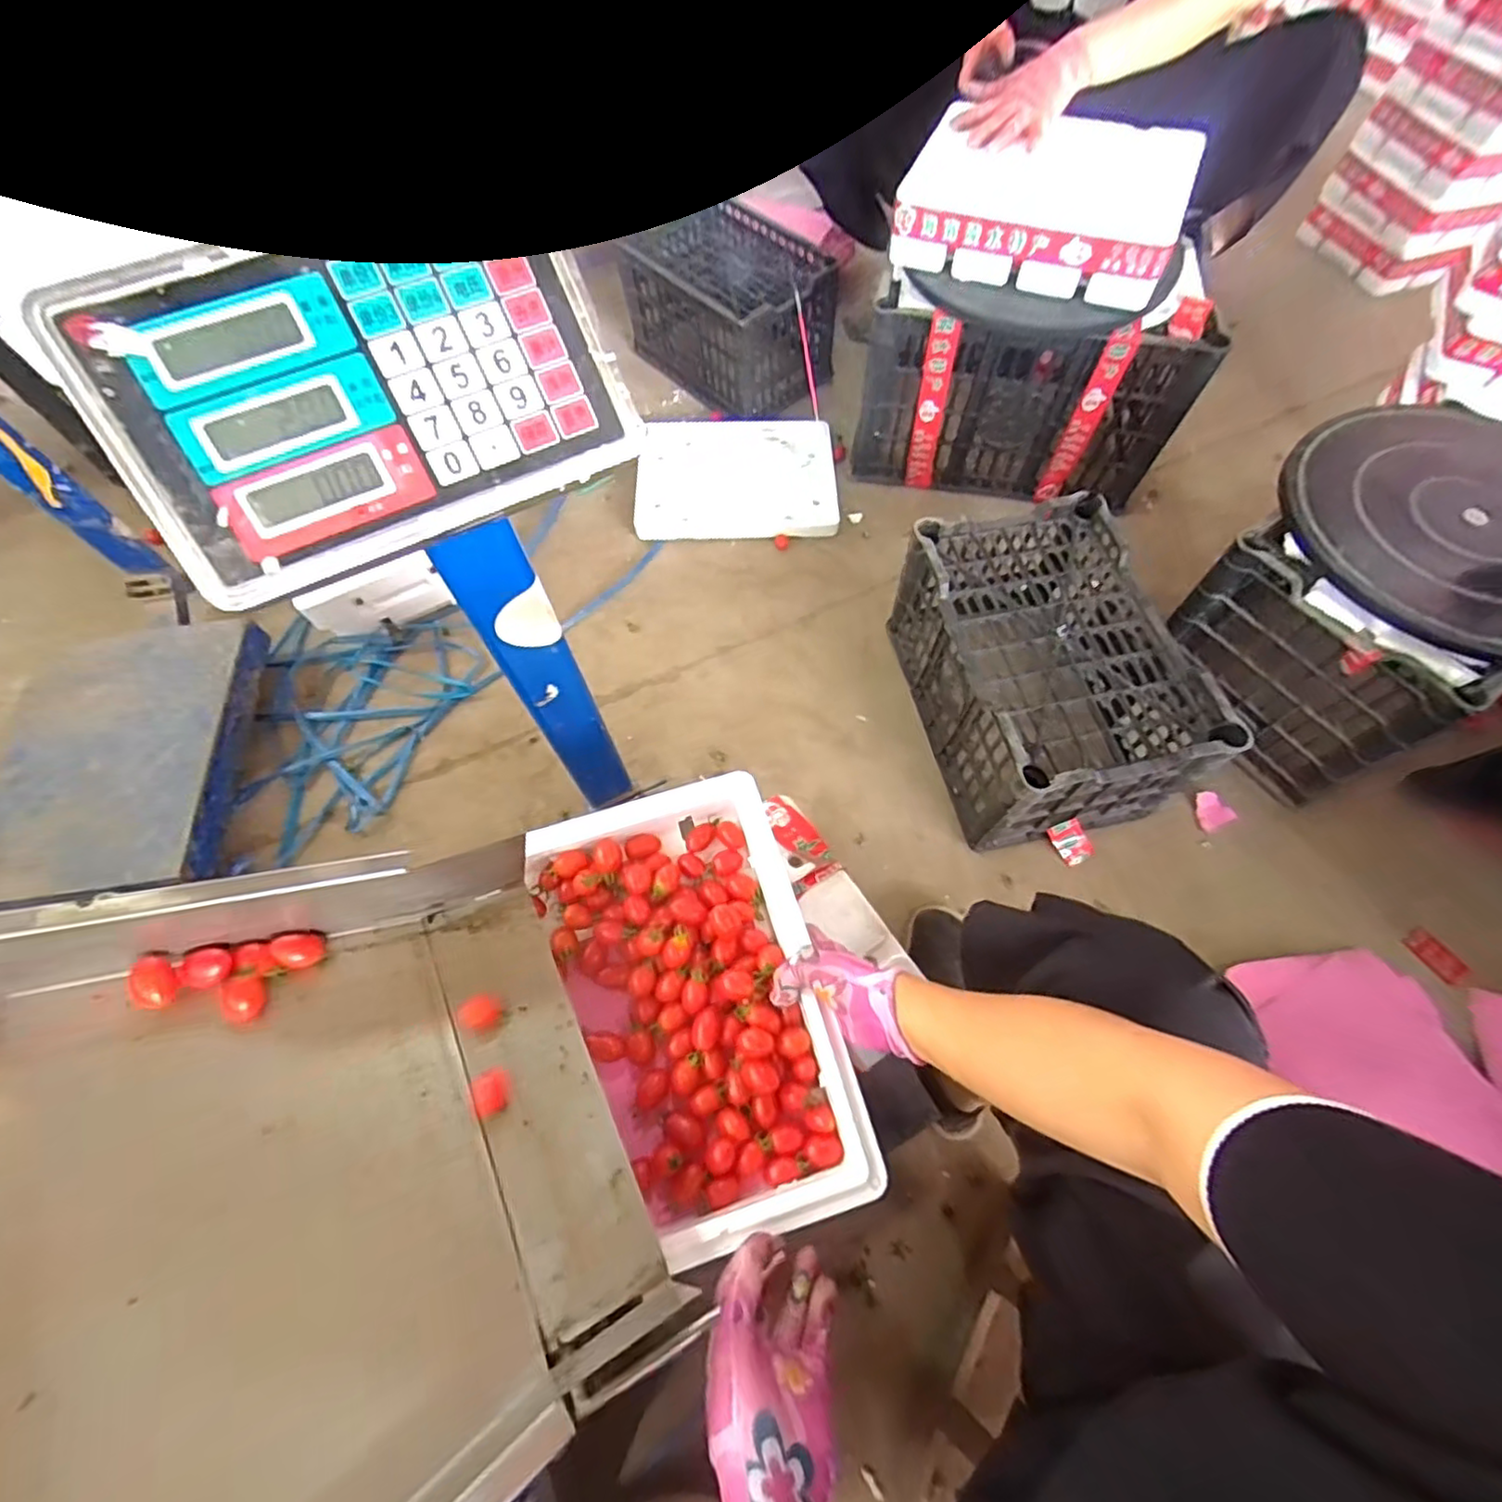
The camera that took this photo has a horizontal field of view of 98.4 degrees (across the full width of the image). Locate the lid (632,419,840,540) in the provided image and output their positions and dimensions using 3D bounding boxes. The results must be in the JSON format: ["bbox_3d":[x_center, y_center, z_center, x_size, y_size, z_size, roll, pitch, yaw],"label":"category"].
[{"bbox_3d":[-0.024,-0.486,1.155,0.348,0.035,0.263,-1,64,1],"label":"lid"}]

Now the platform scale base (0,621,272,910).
[{"bbox_3d":[-0.862,0.016,0.879,0.315,0.083,0.392,-9,64,-3],"label":"platform scale base"}]

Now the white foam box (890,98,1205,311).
[{"bbox_3d":[0.393,-0.738,0.864,0.333,0.103,0.253,22,67,11],"label":"white foam box"}]

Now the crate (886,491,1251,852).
[{"bbox_3d":[0.373,-0.102,0.855,0.247,0.207,0.378,-13,65,-5],"label":"crate"}]

